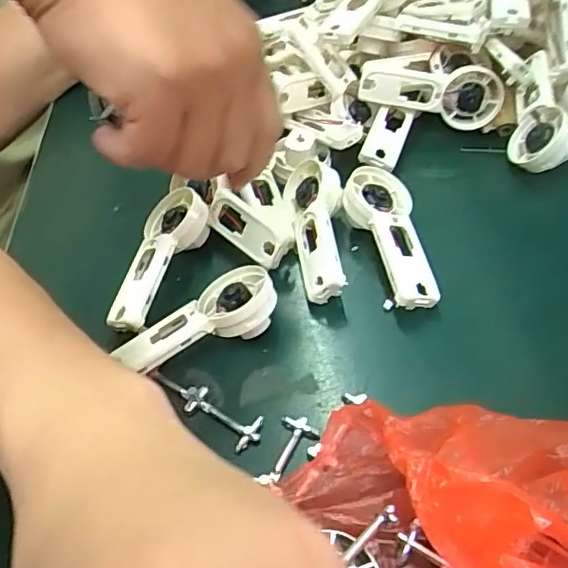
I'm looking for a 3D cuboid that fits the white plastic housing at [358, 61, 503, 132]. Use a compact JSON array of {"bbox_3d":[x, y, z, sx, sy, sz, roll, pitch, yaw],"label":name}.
[{"bbox_3d":[0.098,-0.130,0.387,0.093,0.040,0.018,9,48,-6],"label":"white plastic housing"}]

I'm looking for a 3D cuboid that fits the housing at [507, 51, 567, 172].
[{"bbox_3d":[0.165,-0.112,0.373,0.033,0.028,0.090,2,60,8],"label":"housing"}]

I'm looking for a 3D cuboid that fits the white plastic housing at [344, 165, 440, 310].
[{"bbox_3d":[0.058,-0.026,0.323,0.038,0.031,0.092,-5,48,2],"label":"white plastic housing"}]

